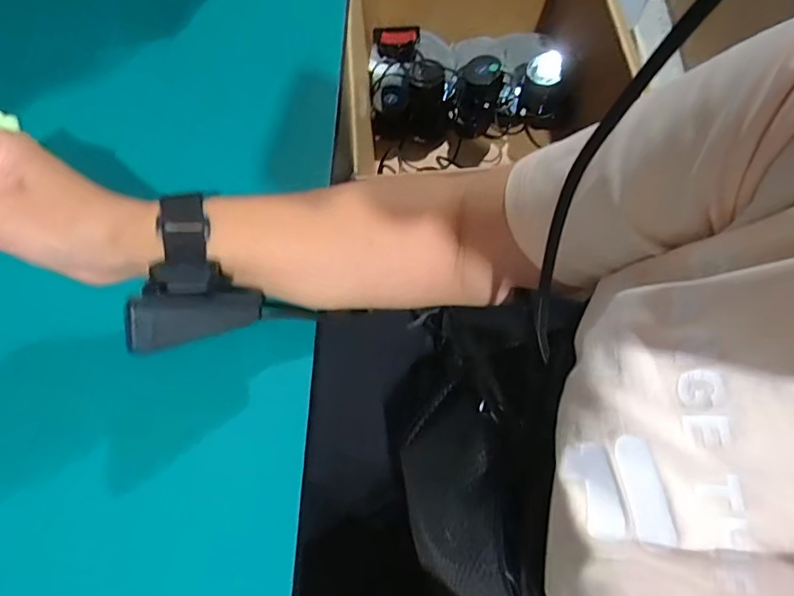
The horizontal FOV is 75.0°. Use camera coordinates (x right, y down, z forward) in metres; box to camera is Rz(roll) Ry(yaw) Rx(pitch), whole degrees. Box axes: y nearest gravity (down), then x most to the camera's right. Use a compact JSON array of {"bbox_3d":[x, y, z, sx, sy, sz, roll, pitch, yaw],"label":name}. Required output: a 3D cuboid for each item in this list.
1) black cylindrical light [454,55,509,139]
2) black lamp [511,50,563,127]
[{"bbox_3d":[0.152,-0.384,0.976,0.090,0.124,0.079,17,64,9],"label":"black cylindrical light"},{"bbox_3d":[0.270,-0.382,0.966,0.083,0.134,0.070,8,63,4],"label":"black lamp"}]

